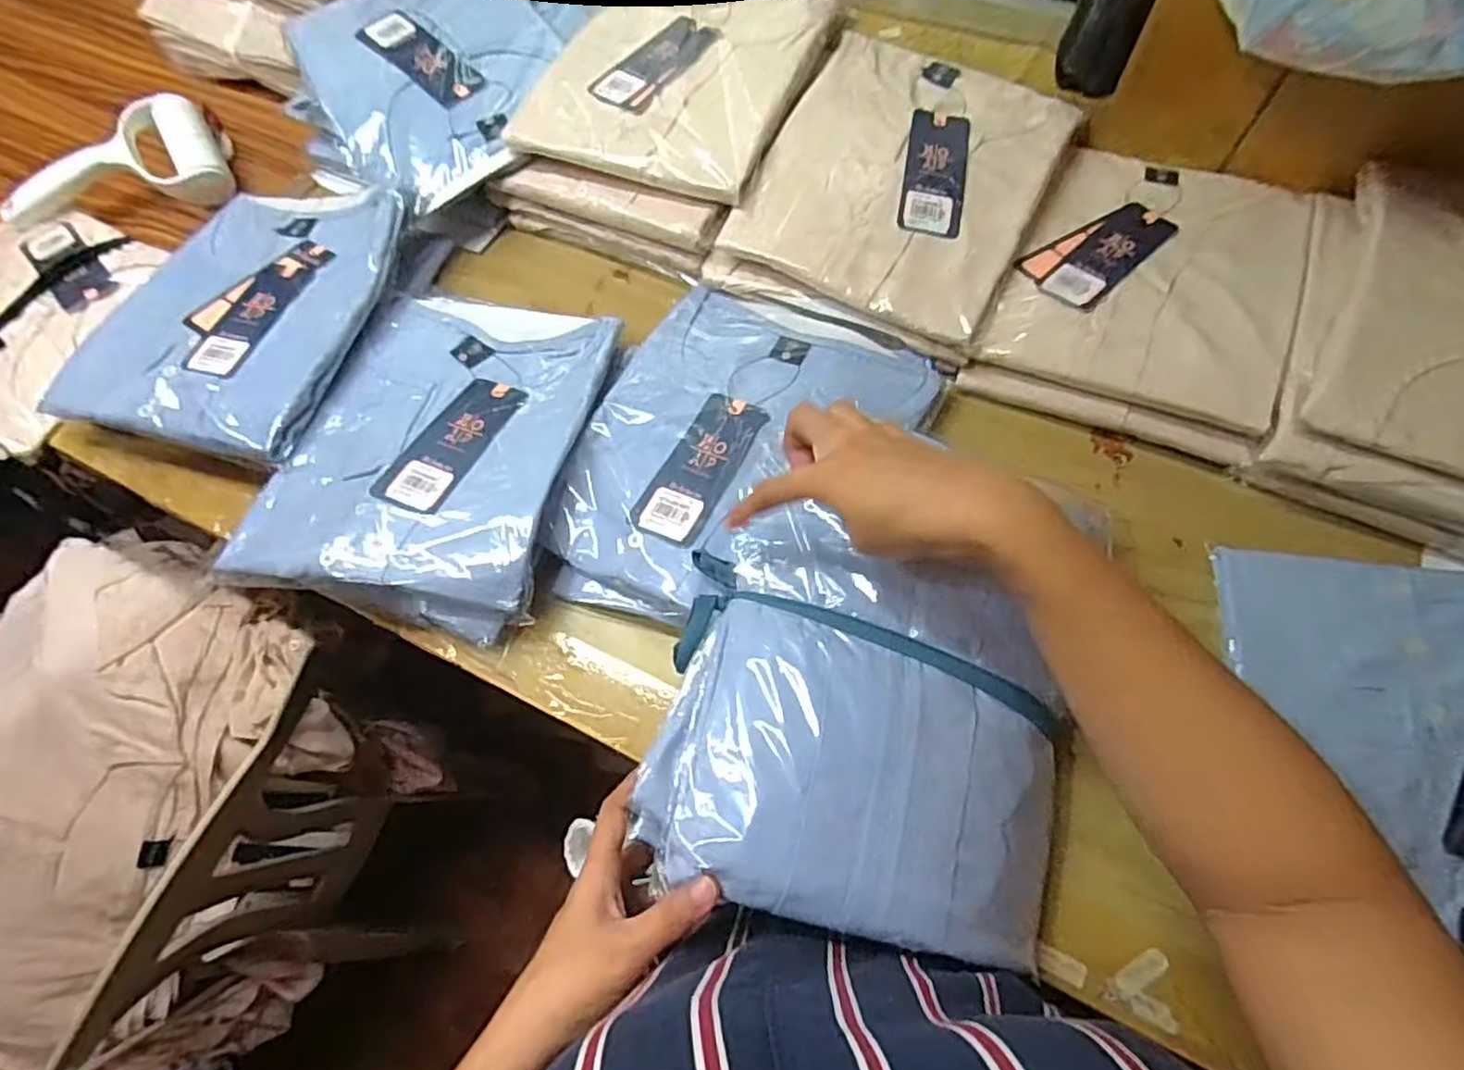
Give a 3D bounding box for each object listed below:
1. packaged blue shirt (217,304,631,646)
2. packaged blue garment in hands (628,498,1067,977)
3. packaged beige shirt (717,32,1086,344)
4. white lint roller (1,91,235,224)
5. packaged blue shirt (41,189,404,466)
[{"bbox_3d":[-0.208,-0.073,0.488,0.198,0.044,0.262,11,67,7],"label":"packaged blue shirt"},{"bbox_3d":[0.074,0.090,0.363,0.211,0.062,0.206,10,67,7],"label":"packaged blue garment in hands"},{"bbox_3d":[0.138,-0.285,0.539,0.206,0.027,0.247,25,69,13],"label":"packaged beige shirt"},{"bbox_3d":[-0.580,-0.350,0.650,0.191,0.046,0.112,-17,66,-5],"label":"white lint roller"},{"bbox_3d":[-0.393,-0.185,0.548,0.225,0.036,0.258,12,67,8],"label":"packaged blue shirt"}]

